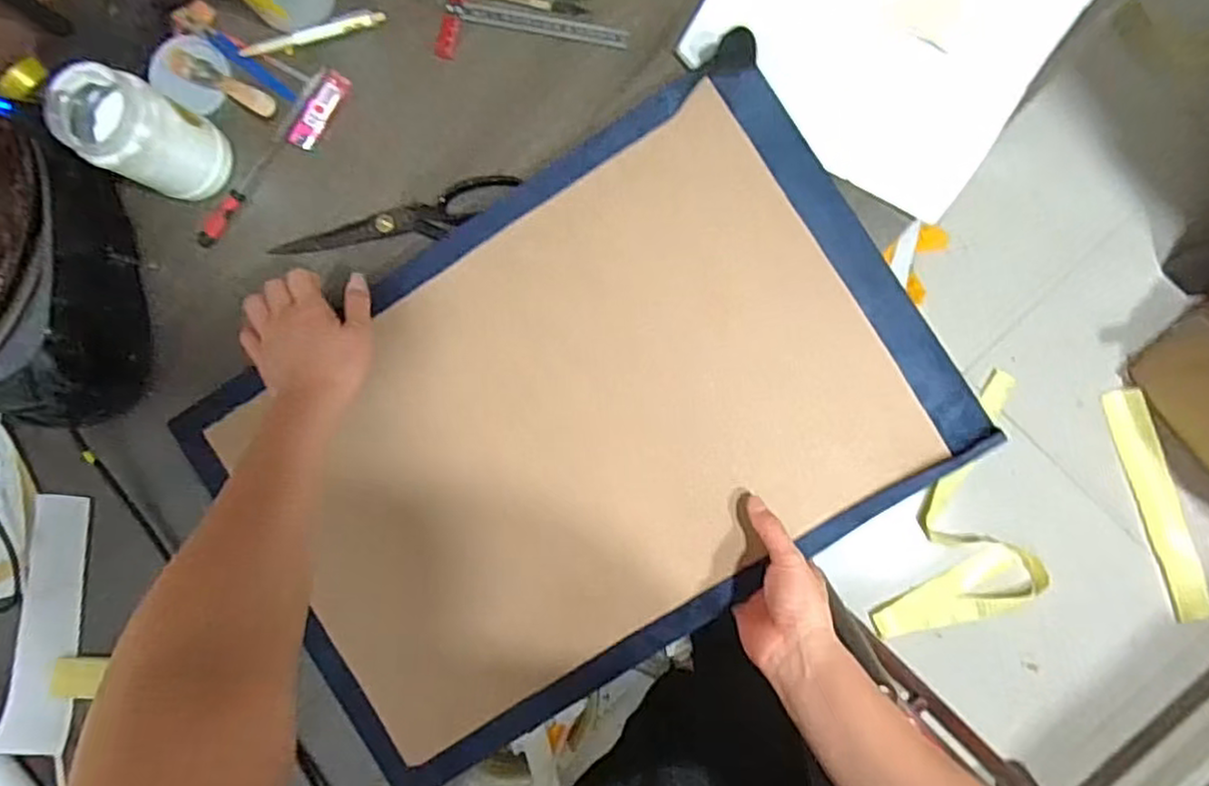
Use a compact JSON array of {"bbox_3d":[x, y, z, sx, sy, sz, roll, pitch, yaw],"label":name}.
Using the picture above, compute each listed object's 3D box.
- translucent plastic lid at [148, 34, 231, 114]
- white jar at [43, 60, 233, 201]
[{"bbox_3d":[-0.385,-0.299,0.651,0.083,0.015,0.062,31,92,5],"label":"translucent plastic lid"},{"bbox_3d":[-0.394,-0.218,0.597,0.078,0.115,0.074,0,89,5],"label":"white jar"}]

